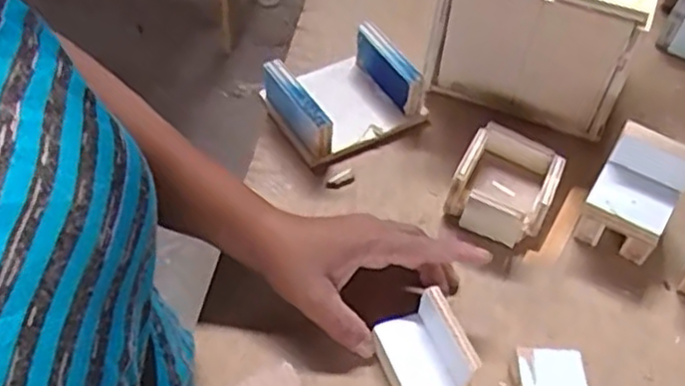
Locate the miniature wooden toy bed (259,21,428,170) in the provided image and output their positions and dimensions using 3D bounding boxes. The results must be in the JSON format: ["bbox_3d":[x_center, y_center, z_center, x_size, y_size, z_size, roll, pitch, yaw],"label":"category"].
[{"bbox_3d":[-0.001,-0.086,0.616,0.112,0.057,0.102,-25,57,-21],"label":"miniature wooden toy bed"}]

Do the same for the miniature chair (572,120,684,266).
[{"bbox_3d":[0.220,0.004,0.540,0.058,0.077,0.068,27,55,18],"label":"miniature chair"}]

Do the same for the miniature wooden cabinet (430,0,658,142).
[{"bbox_3d":[0.172,-0.158,0.615,0.155,0.139,0.133,19,53,12],"label":"miniature wooden cabinet"}]

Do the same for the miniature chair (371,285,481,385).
[{"bbox_3d":[0.052,0.105,0.466,0.045,0.048,0.067,-16,54,-15],"label":"miniature chair"}]

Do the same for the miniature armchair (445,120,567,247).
[{"bbox_3d":[0.127,-0.006,0.561,0.077,0.046,0.079,24,54,15],"label":"miniature armchair"}]

